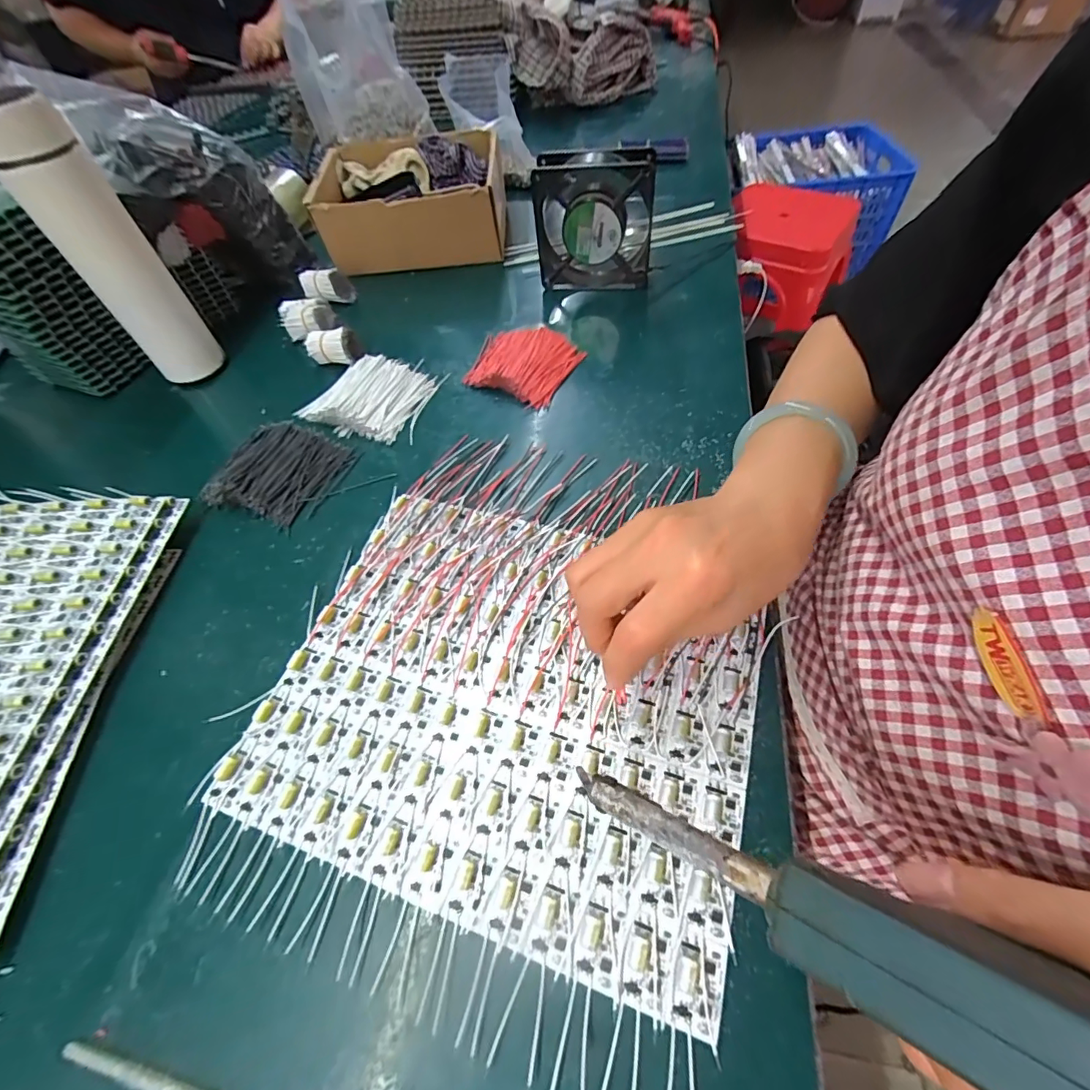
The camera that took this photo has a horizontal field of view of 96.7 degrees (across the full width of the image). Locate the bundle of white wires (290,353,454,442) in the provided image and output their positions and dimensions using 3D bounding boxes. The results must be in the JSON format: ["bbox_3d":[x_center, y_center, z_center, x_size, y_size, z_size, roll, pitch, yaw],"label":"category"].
[{"bbox_3d":[-0.174,-0.150,0.476,0.119,0.017,0.100,9,57,12],"label":"bundle of white wires"}]

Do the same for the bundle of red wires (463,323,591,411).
[{"bbox_3d":[-0.024,-0.189,0.488,0.106,0.016,0.099,23,61,20],"label":"bundle of red wires"}]

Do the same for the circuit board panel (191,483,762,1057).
[{"bbox_3d":[-0.025,0.083,0.306,0.287,0.009,0.241,14,58,14],"label":"circuit board panel"}]

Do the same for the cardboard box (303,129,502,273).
[{"bbox_3d":[-0.165,-0.435,0.615,0.216,0.088,0.175,-6,55,2],"label":"cardboard box"}]

